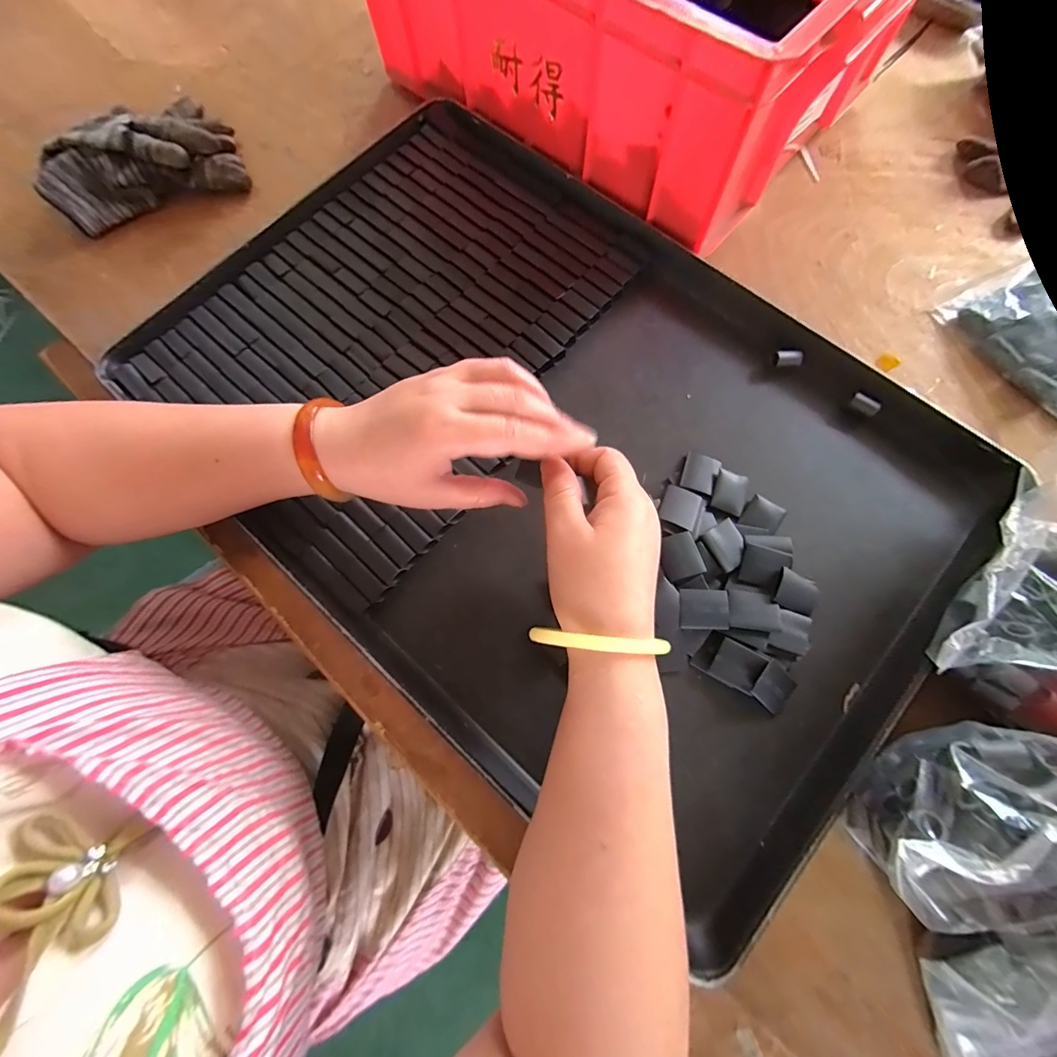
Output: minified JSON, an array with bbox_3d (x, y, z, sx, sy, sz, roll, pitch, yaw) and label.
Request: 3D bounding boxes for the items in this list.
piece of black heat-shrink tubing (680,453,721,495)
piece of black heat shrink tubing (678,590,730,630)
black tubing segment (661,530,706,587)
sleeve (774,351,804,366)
[{"bbox_3d":[0.127,-0.041,0.336,0.024,0.007,0.031,20,77,6],"label":"piece of black heat-shrink tubing"},{"bbox_3d":[0.116,0.054,0.301,0.032,0.009,0.025,1,76,1],"label":"piece of black heat shrink tubing"},{"bbox_3d":[0.103,0.020,0.305,0.026,0.006,0.033,-17,76,-4],"label":"black tubing segment"},{"bbox_3d":[0.204,-0.133,0.356,0.019,0.008,0.011,8,76,3],"label":"sleeve"}]

